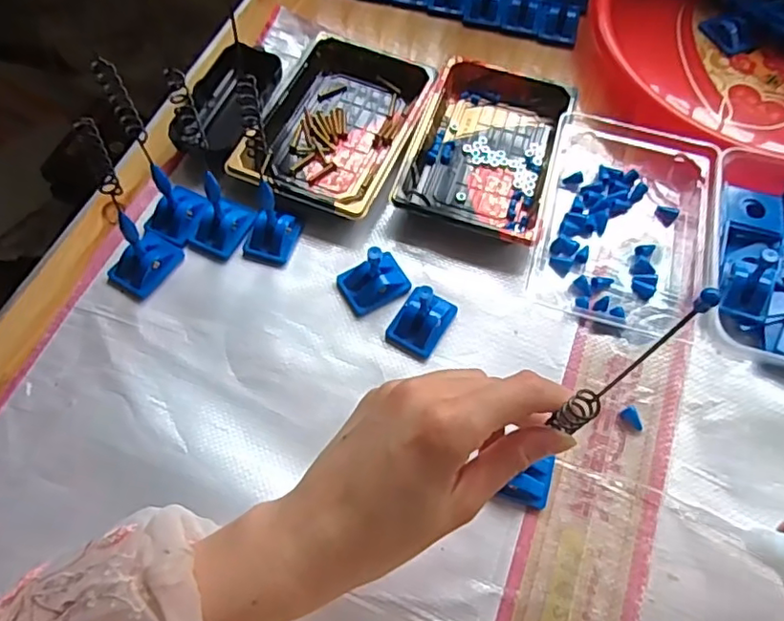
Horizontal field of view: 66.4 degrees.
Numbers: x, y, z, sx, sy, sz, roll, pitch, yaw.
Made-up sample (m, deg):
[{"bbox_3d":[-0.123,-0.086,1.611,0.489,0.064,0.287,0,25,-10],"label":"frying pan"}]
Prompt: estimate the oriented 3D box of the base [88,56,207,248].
[{"bbox_3d":[-0.153,-0.098,0.380,0.031,0.133,0.043,25,65,11],"label":"base"}]

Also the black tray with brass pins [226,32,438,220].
[{"bbox_3d":[-0.040,-0.149,0.475,0.110,0.021,0.165,20,64,9],"label":"black tray with brass pins"}]

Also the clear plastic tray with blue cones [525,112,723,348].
[{"bbox_3d":[0.173,-0.073,0.437,0.124,0.030,0.176,12,63,5],"label":"clear plastic tray with blue cones"}]

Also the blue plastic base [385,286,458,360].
[{"bbox_3d":[0.021,0.005,0.399,0.033,0.023,0.045,29,66,13],"label":"blue plastic base"}]

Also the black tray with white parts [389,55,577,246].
[{"bbox_3d":[0.074,-0.129,0.465,0.107,0.024,0.164,17,64,7],"label":"black tray with white parts"}]

